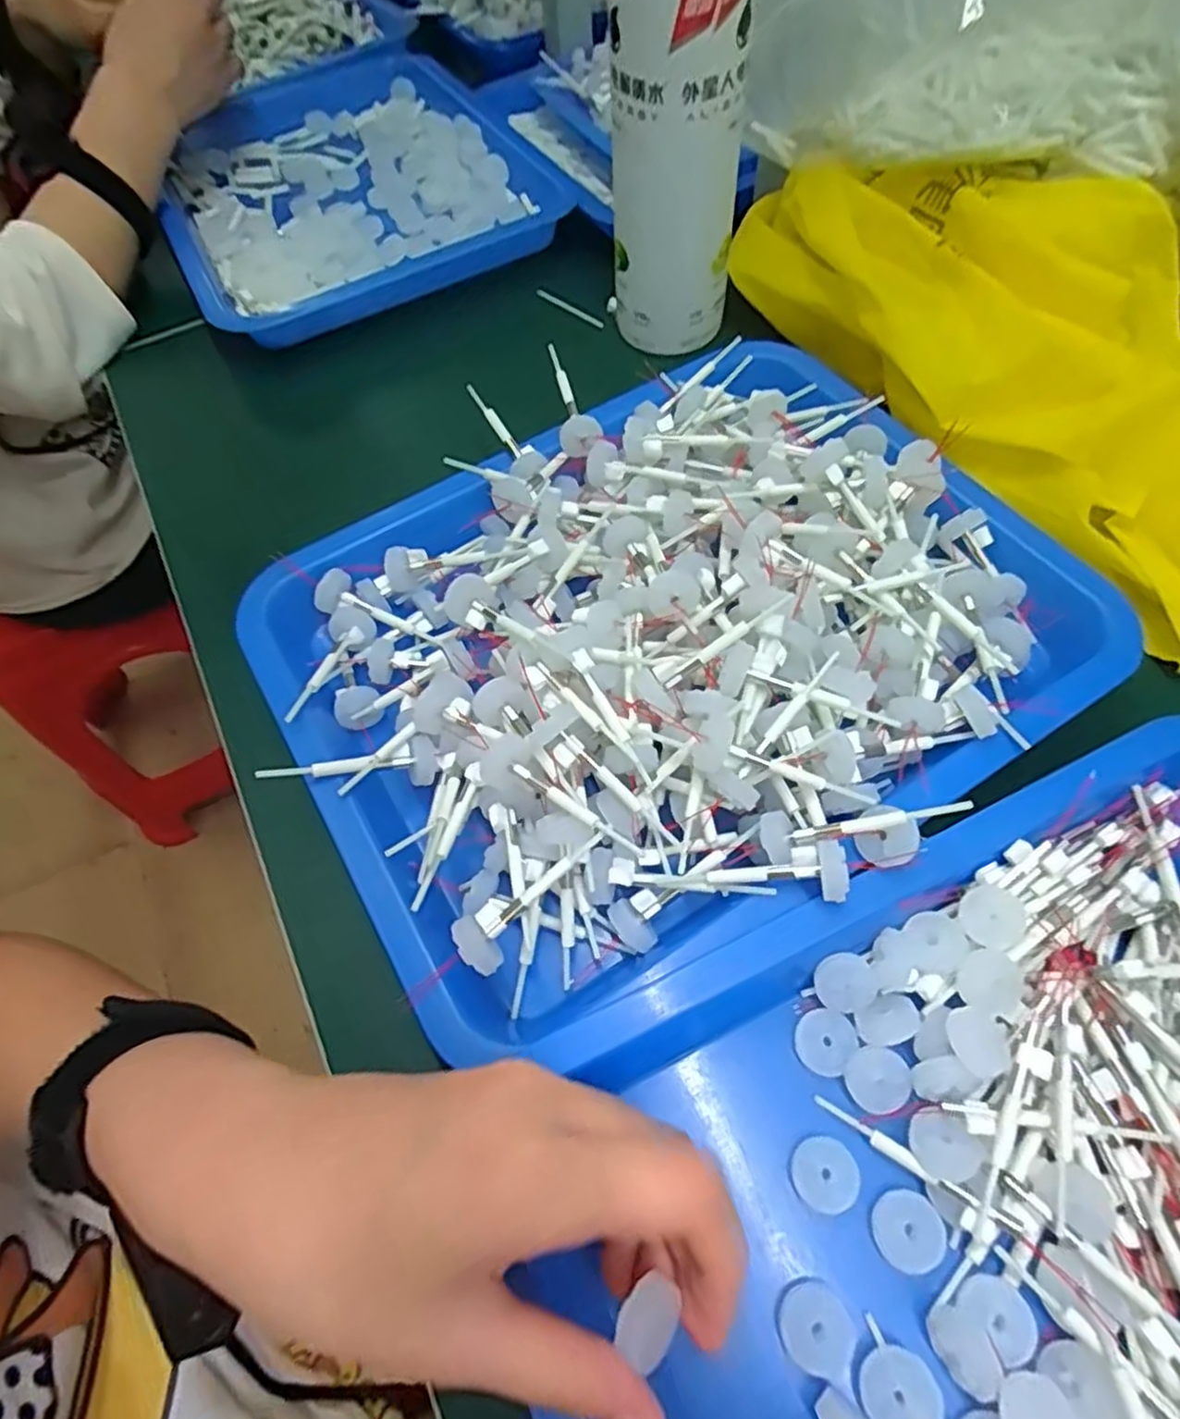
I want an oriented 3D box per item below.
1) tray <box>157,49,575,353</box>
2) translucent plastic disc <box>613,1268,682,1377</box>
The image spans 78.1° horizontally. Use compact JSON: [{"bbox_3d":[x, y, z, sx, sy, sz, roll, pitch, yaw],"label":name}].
[{"bbox_3d":[-0.182,-0.394,0.557,0.259,0.049,0.335,-25,62,-9],"label":"tray"},{"bbox_3d":[0.016,0.158,0.187,0.018,0.004,0.017,8,75,-29],"label":"translucent plastic disc"}]

